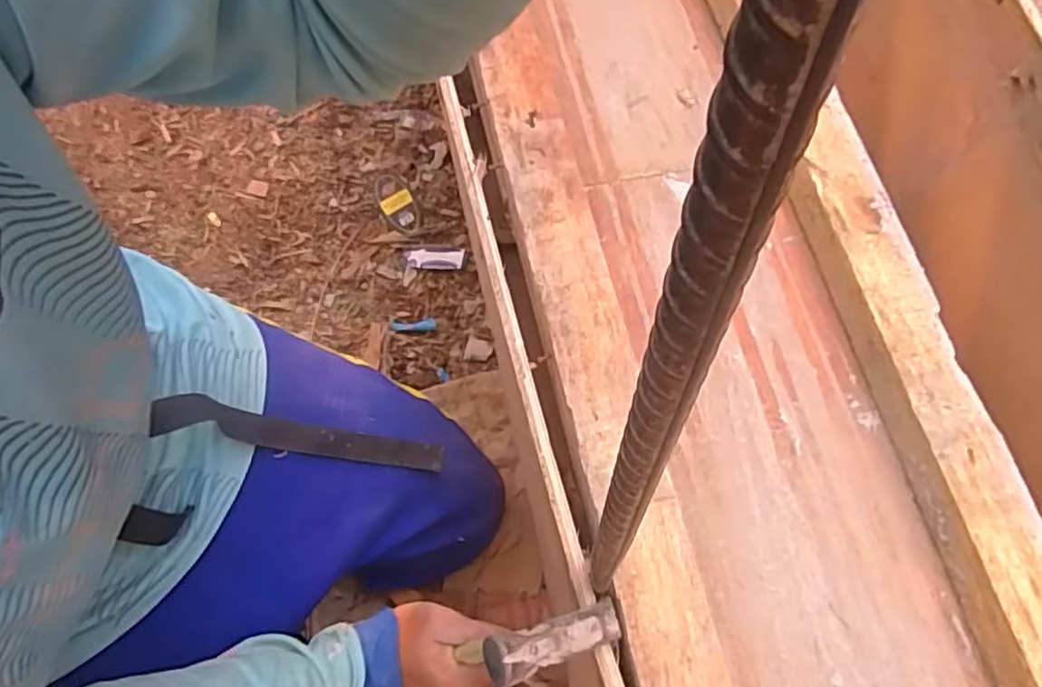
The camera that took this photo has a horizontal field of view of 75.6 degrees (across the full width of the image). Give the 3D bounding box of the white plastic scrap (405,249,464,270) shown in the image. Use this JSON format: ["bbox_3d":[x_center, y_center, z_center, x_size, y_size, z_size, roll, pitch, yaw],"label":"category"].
[{"bbox_3d":[-0.110,-0.108,0.863,0.074,0.010,0.027,3,74,1],"label":"white plastic scrap"}]

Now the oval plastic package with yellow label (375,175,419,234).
[{"bbox_3d":[-0.164,-0.184,0.888,0.039,0.005,0.092,-31,76,-8],"label":"oval plastic package with yellow label"}]

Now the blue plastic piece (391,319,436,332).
[{"bbox_3d":[-0.133,-0.022,0.831,0.056,0.005,0.015,-3,74,0],"label":"blue plastic piece"}]

